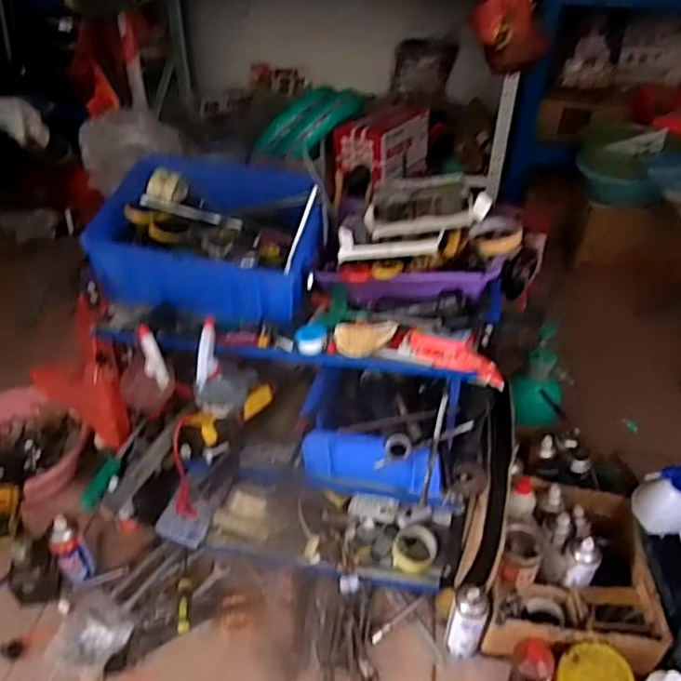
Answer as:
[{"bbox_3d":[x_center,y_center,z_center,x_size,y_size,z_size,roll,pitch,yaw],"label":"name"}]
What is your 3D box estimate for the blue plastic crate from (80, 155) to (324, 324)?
[{"bbox_3d":[-0.206,-0.172,1.019,0.347,0.145,0.251,6,40,6],"label":"blue plastic crate"}]

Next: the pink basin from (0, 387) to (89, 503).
[{"bbox_3d":[-0.787,0.274,1.508,0.359,0.121,0.325,32,48,32],"label":"pink basin"}]

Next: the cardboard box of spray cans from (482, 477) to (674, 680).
[{"bbox_3d":[0.460,0.487,1.267,0.313,0.195,0.361,9,40,9],"label":"cardboard box of spray cans"}]

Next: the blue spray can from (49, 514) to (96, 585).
[{"bbox_3d":[-0.556,0.436,1.269,0.058,0.174,0.058,0,39,0],"label":"blue spray can"}]

